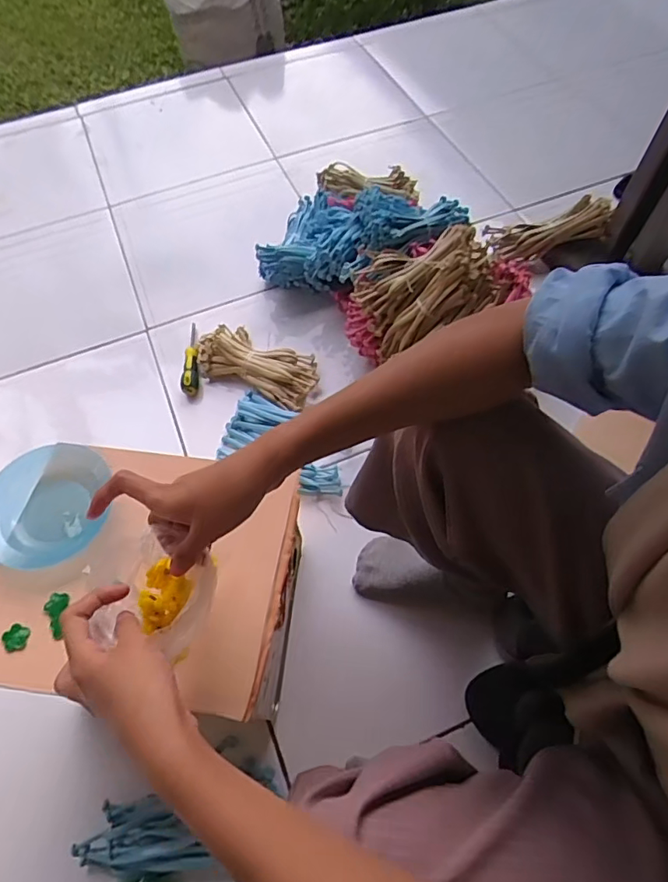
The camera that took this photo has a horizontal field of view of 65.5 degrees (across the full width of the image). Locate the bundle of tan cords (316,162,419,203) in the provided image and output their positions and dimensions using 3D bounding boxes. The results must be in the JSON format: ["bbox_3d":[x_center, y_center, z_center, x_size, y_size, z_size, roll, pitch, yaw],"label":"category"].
[{"bbox_3d":[0.067,-0.544,1.093,0.215,0.048,0.066,4,62,4],"label":"bundle of tan cords"}]

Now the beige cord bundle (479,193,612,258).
[{"bbox_3d":[0.396,-0.392,0.961,0.211,0.064,0.053,-9,58,26],"label":"beige cord bundle"}]

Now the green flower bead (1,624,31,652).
[{"bbox_3d":[-0.291,0.180,0.474,0.021,0.005,0.023,6,62,5],"label":"green flower bead"}]

